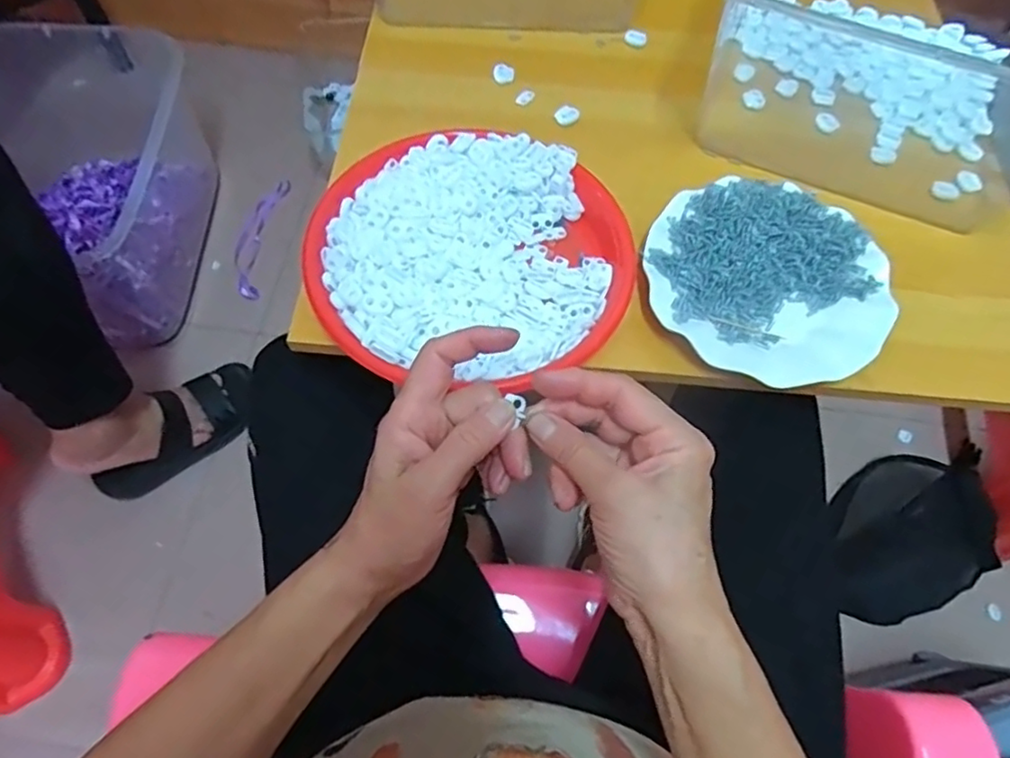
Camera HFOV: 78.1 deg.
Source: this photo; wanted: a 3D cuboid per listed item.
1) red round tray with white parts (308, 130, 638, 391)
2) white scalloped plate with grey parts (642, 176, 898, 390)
[{"bbox_3d":[-0.022,-0.099,0.468,0.230,0.030,0.208,-3,64,-4],"label":"red round tray with white parts"},{"bbox_3d":[0.199,-0.076,0.474,0.178,0.019,0.174,1,63,-2],"label":"white scalloped plate with grey parts"}]

